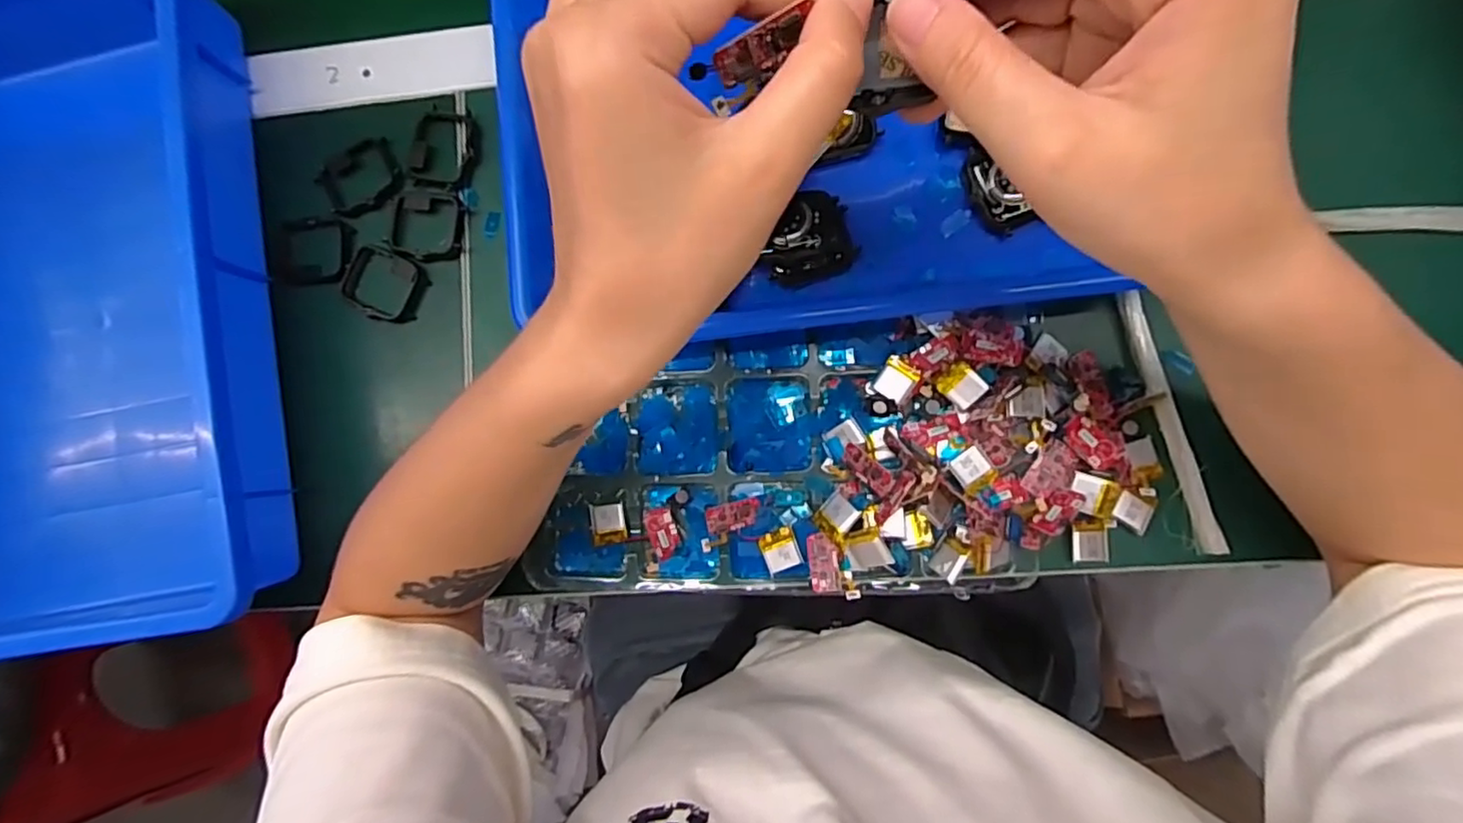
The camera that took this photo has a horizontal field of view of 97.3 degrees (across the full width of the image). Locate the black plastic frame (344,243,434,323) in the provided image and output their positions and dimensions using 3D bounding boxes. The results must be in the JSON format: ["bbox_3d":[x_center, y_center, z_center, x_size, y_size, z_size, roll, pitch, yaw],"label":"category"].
[{"bbox_3d":[-0.201,-0.074,0.373,0.045,0.008,0.041,20,91,8],"label":"black plastic frame"}]

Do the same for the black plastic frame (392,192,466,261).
[{"bbox_3d":[-0.174,-0.108,0.369,0.045,0.006,0.041,0,89,8],"label":"black plastic frame"}]

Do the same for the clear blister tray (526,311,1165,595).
[{"bbox_3d":[0.051,0.024,0.330,0.306,0.024,0.133,-4,88,7],"label":"clear blister tray"}]

